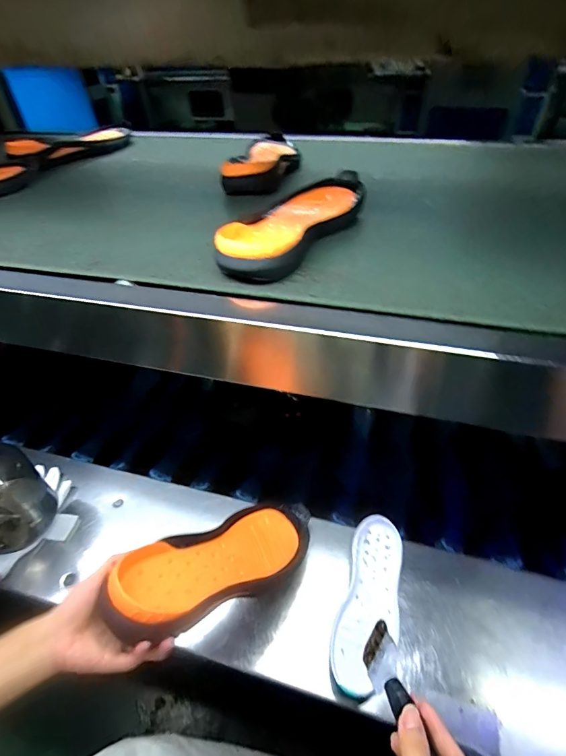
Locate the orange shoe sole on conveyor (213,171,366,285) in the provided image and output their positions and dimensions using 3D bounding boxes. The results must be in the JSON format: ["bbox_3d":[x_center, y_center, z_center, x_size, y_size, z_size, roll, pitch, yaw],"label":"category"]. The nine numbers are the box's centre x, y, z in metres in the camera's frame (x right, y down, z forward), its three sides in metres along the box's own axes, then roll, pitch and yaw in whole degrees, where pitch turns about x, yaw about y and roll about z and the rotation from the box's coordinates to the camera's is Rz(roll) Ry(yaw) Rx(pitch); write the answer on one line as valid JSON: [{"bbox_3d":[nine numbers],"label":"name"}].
[{"bbox_3d":[0.024,-0.212,0.531,0.103,0.048,0.299,18,47,24],"label":"orange shoe sole on conveyor"}]

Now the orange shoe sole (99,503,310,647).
[{"bbox_3d":[-0.072,0.234,0.498,0.301,0.043,0.107,-2,29,-48],"label":"orange shoe sole"}]

